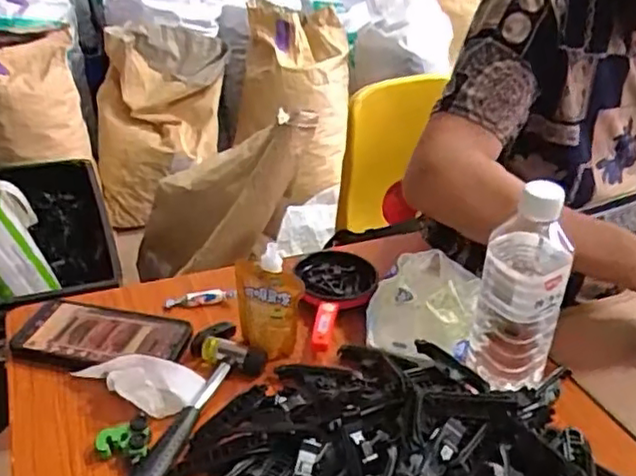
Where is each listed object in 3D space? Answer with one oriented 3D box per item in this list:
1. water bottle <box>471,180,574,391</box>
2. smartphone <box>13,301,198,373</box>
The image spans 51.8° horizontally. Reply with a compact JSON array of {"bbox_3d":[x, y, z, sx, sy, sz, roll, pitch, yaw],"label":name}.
[{"bbox_3d":[0.175,0.056,0.568,0.068,0.208,0.065,12,32,15],"label":"water bottle"},{"bbox_3d":[-0.214,0.098,0.639,0.166,0.015,0.088,11,32,13],"label":"smartphone"}]

